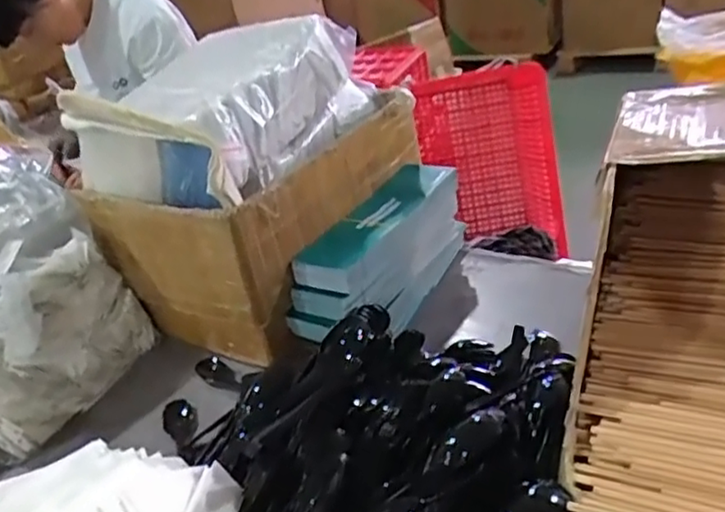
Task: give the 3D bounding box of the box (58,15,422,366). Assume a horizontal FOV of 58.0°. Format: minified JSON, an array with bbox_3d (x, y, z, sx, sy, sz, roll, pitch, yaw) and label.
[{"bbox_3d":[-0.131,-0.119,0.895,0.265,0.307,0.400,11,37,33],"label":"box"}]

